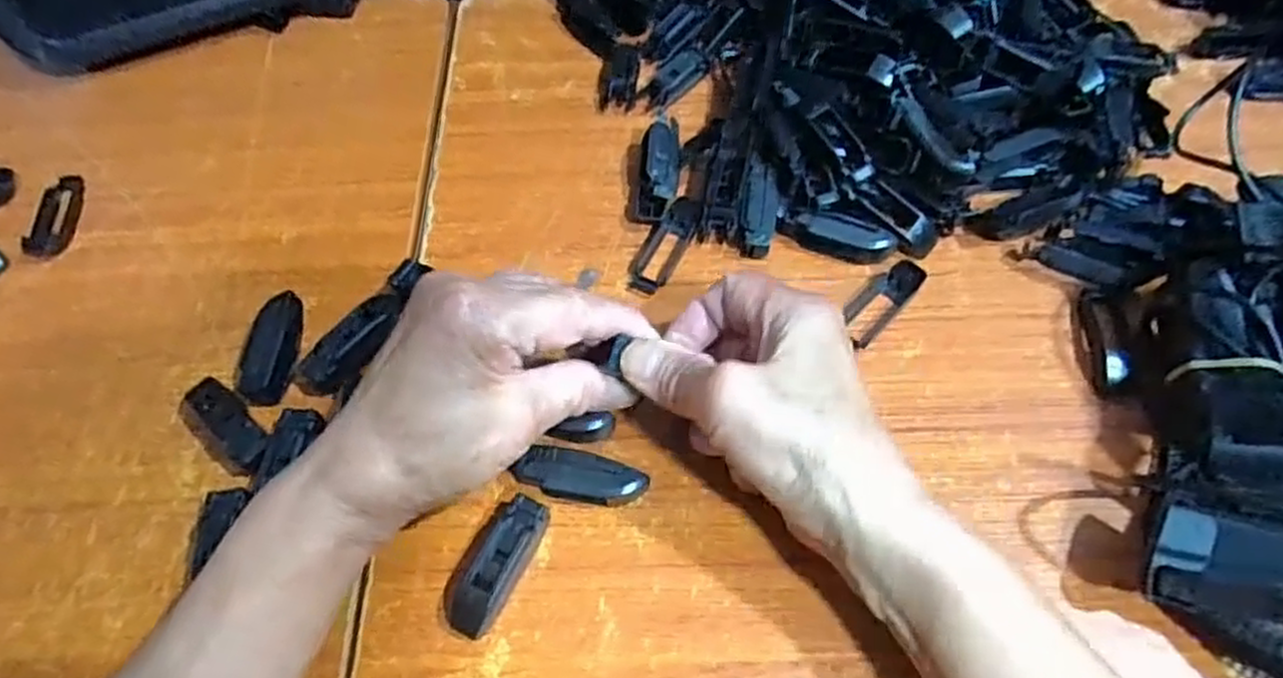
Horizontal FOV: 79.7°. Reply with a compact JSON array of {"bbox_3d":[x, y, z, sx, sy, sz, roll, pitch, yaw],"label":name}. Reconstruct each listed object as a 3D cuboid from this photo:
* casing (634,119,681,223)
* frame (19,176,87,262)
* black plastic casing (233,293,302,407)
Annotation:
[{"bbox_3d":[0.009,-0.087,0.400,0.021,0.014,0.055,7,76,7],"label":"casing"},{"bbox_3d":[-0.320,-0.069,0.420,0.023,0.004,0.053,0,59,3],"label":"frame"},{"bbox_3d":[-0.176,0.005,0.363,0.021,0.018,0.052,-4,59,0],"label":"black plastic casing"}]

